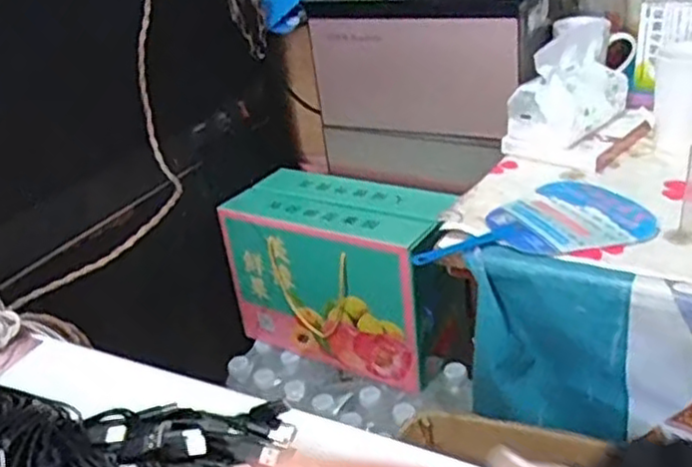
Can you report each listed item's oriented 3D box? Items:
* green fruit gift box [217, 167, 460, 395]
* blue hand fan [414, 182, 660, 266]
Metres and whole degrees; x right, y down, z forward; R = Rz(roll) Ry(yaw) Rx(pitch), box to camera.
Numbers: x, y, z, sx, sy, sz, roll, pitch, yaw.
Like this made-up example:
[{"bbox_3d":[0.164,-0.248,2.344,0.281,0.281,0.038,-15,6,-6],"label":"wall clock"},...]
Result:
[{"bbox_3d":[-0.003,0.057,1.096,0.313,0.240,0.165,12,34,31],"label":"green fruit gift box"},{"bbox_3d":[0.195,-0.016,0.775,0.245,0.004,0.149,-7,29,0],"label":"blue hand fan"}]

